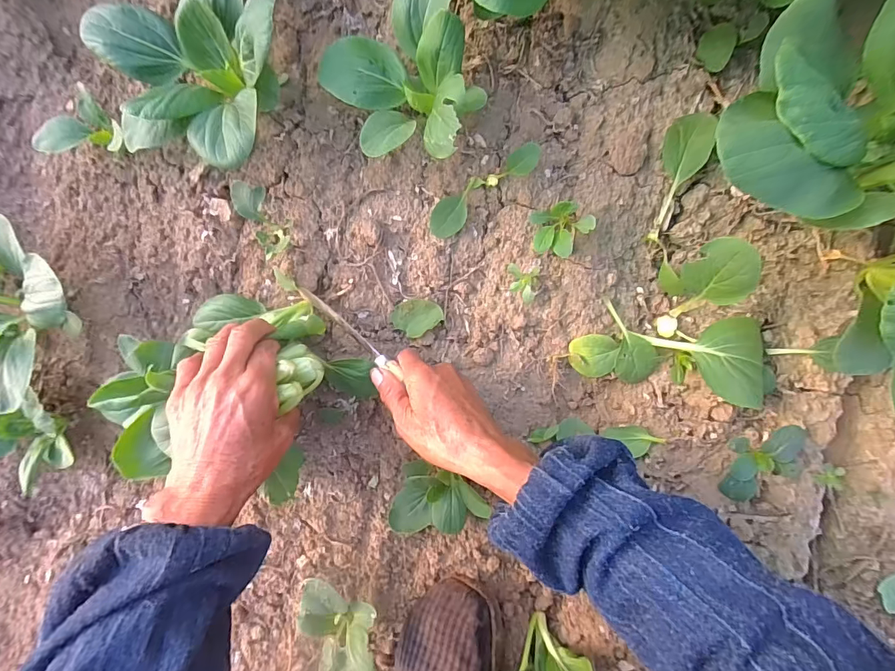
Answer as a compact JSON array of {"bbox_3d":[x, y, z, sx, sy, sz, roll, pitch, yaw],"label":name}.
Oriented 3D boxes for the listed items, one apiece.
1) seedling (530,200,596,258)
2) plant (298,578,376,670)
[{"bbox_3d":[0.102,-0.092,0.379,0.051,0.036,0.044,-4,95,7],"label":"seedling"},{"bbox_3d":[-0.106,0.291,0.420,0.087,0.062,0.109,13,97,5],"label":"plant"}]

